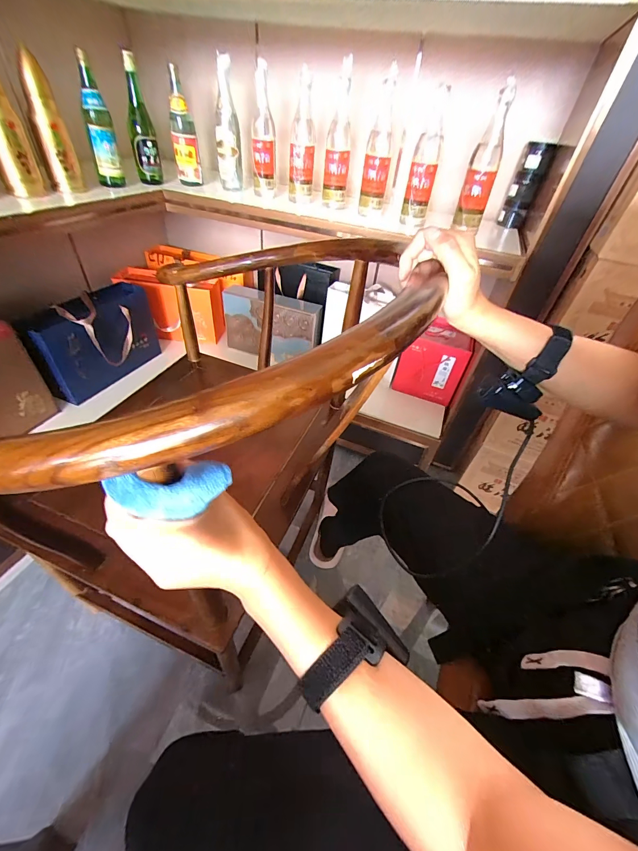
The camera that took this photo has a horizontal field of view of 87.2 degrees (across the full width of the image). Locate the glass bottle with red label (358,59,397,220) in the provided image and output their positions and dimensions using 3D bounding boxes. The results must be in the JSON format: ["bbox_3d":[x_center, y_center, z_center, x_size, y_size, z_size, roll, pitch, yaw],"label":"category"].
[{"bbox_3d":[0.154,-0.697,0.852,0.067,0.266,0.075,8,43,0],"label":"glass bottle with red label"}]

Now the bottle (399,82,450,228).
[{"bbox_3d":[0.263,-0.642,0.823,0.067,0.249,0.069,15,43,7],"label":"bottle"}]

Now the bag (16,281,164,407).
[{"bbox_3d":[-0.665,-0.268,1.057,0.087,0.240,0.386,18,44,11],"label":"bag"}]

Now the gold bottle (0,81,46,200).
[{"bbox_3d":[-0.647,-0.607,0.686,0.069,0.232,0.057,-22,50,-28],"label":"gold bottle"}]

